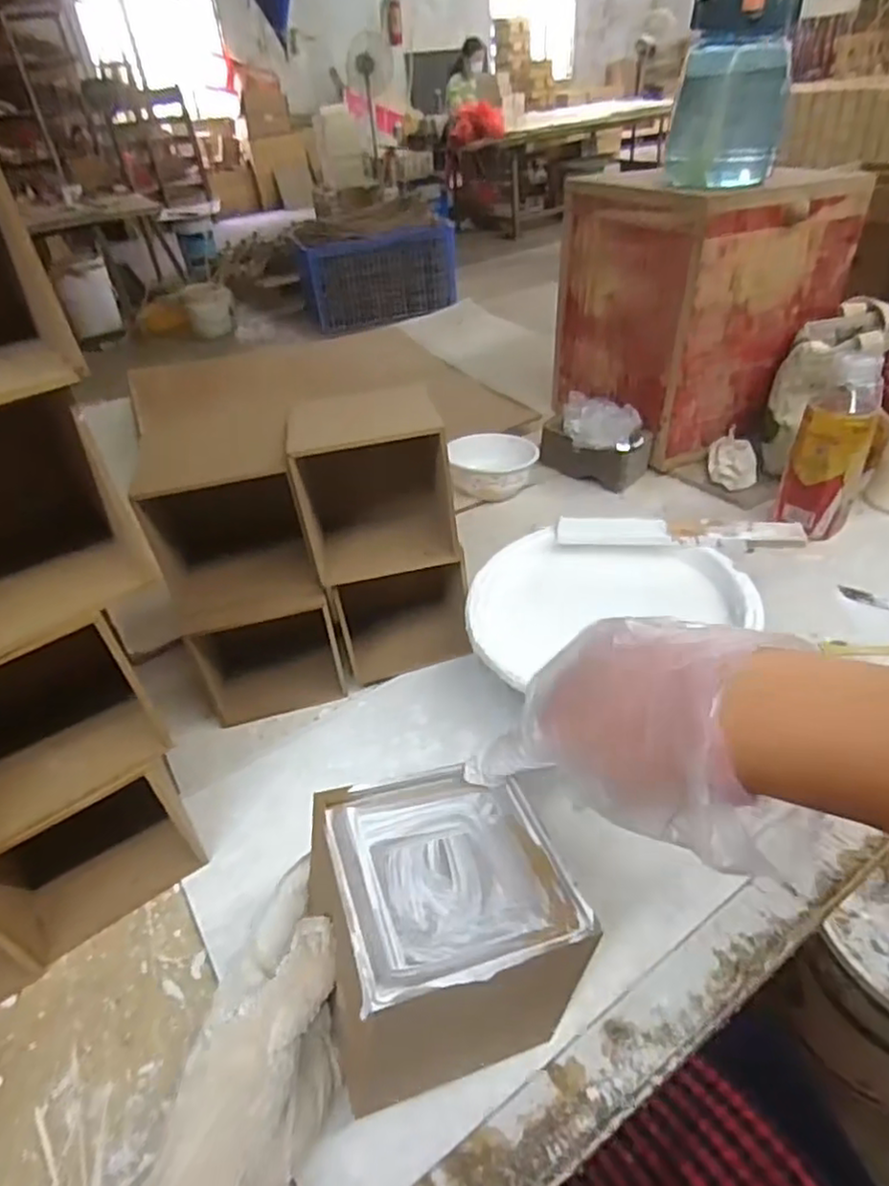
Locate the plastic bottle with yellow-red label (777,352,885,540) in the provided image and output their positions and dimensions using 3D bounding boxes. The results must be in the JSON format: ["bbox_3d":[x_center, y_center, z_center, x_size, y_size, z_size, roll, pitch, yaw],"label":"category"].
[{"bbox_3d":[0.399,-0.144,0.686,0.070,0.180,0.059,15,43,24],"label":"plastic bottle with yellow-red label"}]

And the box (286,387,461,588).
[{"bbox_3d":[-0.056,-0.086,0.525,0.112,0.113,0.101,-10,39,-5],"label":"box"}]

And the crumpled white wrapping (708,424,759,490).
[{"bbox_3d":[0.356,-0.161,0.820,0.059,0.043,0.076,12,42,21],"label":"crumpled white wrapping"}]

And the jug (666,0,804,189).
[{"bbox_3d":[0.284,-0.519,0.641,0.109,0.207,0.091,7,41,15],"label":"jug"}]

